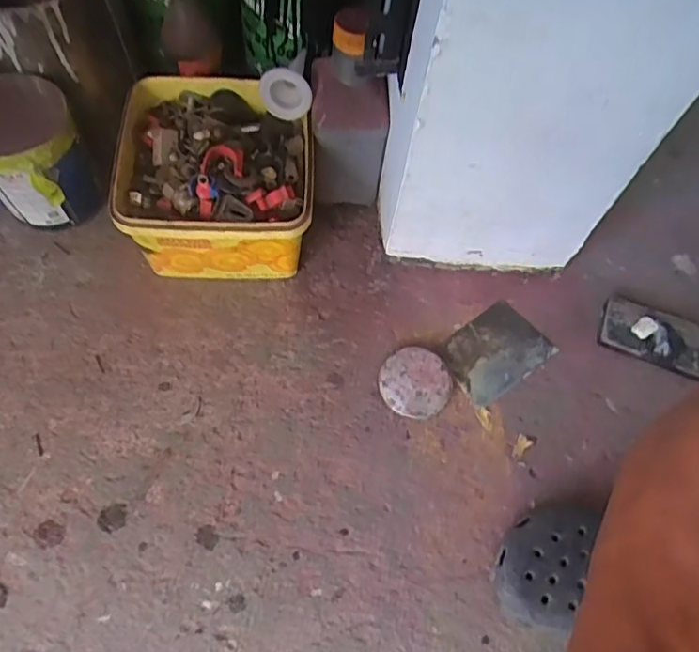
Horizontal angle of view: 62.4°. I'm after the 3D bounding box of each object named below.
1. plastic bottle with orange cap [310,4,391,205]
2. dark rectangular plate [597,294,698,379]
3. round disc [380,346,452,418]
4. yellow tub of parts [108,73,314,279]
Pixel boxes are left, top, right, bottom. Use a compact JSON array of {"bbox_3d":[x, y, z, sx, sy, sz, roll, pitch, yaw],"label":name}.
[{"bbox_3d":[0.001,-0.232,0.624,0.082,0.215,0.084,3,67,-1],"label":"plastic bottle with orange cap"},{"bbox_3d":[0.350,0.012,0.653,0.127,0.018,0.066,20,67,6],"label":"dark rectangular plate"},{"bbox_3d":[0.072,0.060,0.617,0.076,0.022,0.073,1,67,-2],"label":"round disc"},{"bbox_3d":[-0.140,-0.159,0.631,0.191,0.130,0.201,1,67,-2],"label":"yellow tub of parts"}]

